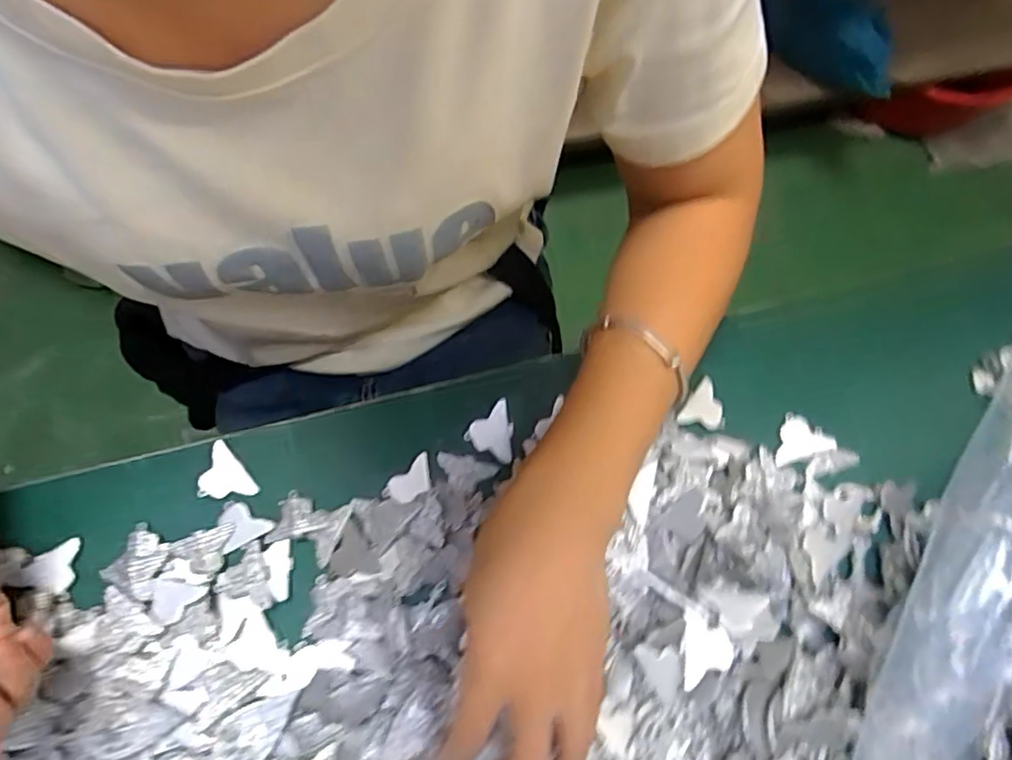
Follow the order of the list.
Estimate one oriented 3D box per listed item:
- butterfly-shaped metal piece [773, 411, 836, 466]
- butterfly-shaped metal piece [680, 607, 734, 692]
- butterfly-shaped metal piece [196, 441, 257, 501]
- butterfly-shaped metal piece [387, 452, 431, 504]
[{"bbox_3d":[0.180,0.034,0.370,0.037,0.005,0.028,-17,73,2],"label":"butterfly-shaped metal piece"},{"bbox_3d":[0.102,0.138,0.309,0.024,0.009,0.036,2,64,-1],"label":"butterfly-shaped metal piece"},{"bbox_3d":[-0.160,0.051,0.343,0.030,0.004,0.031,-5,80,-14],"label":"butterfly-shaped metal piece"},{"bbox_3d":[-0.054,0.058,0.346,0.030,0.004,0.018,-41,72,-19],"label":"butterfly-shaped metal piece"}]

